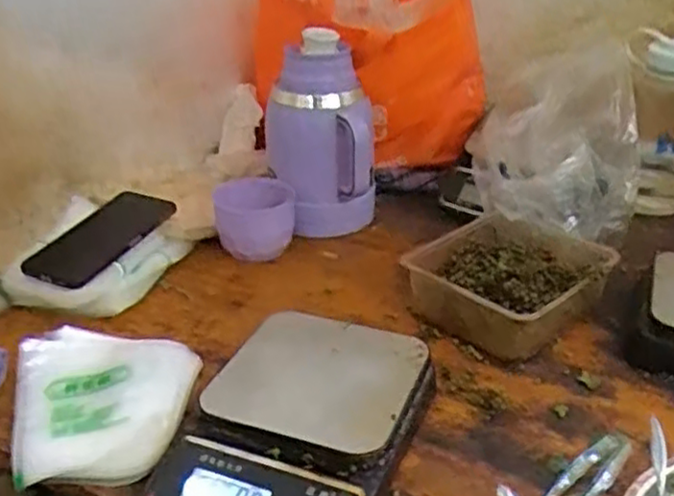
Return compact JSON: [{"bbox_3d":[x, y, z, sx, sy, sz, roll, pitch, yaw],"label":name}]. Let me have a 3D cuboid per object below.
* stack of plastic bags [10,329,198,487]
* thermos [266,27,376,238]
[{"bbox_3d":[-0.185,0.116,0.573,0.134,0.039,0.159,-6,29,-9],"label":"stack of plastic bags"},{"bbox_3d":[-0.013,-0.131,0.837,0.115,0.213,0.110,-1,29,0],"label":"thermos"}]

